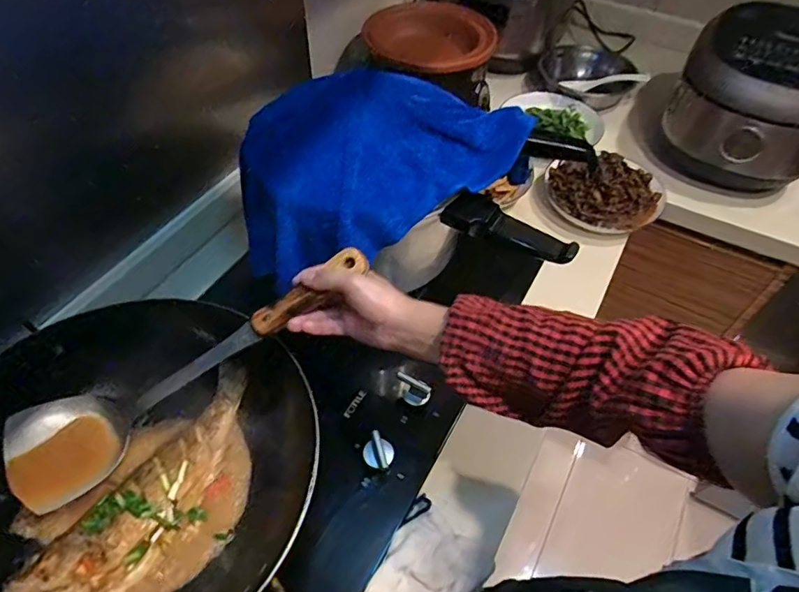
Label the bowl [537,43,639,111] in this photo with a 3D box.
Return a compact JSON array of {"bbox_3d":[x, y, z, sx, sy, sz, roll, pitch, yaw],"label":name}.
[{"bbox_3d":[0.386,-0.457,1.068,0.152,0.070,0.162,-15,54,-14],"label":"bowl"}]

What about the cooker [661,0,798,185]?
[{"bbox_3d":[0.609,-0.344,0.854,0.244,0.222,0.283,32,57,21],"label":"cooker"}]

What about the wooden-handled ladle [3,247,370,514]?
[{"bbox_3d":[-0.190,0.064,0.505,0.362,0.094,0.087,-35,57,-4],"label":"wooden-handled ladle"}]

